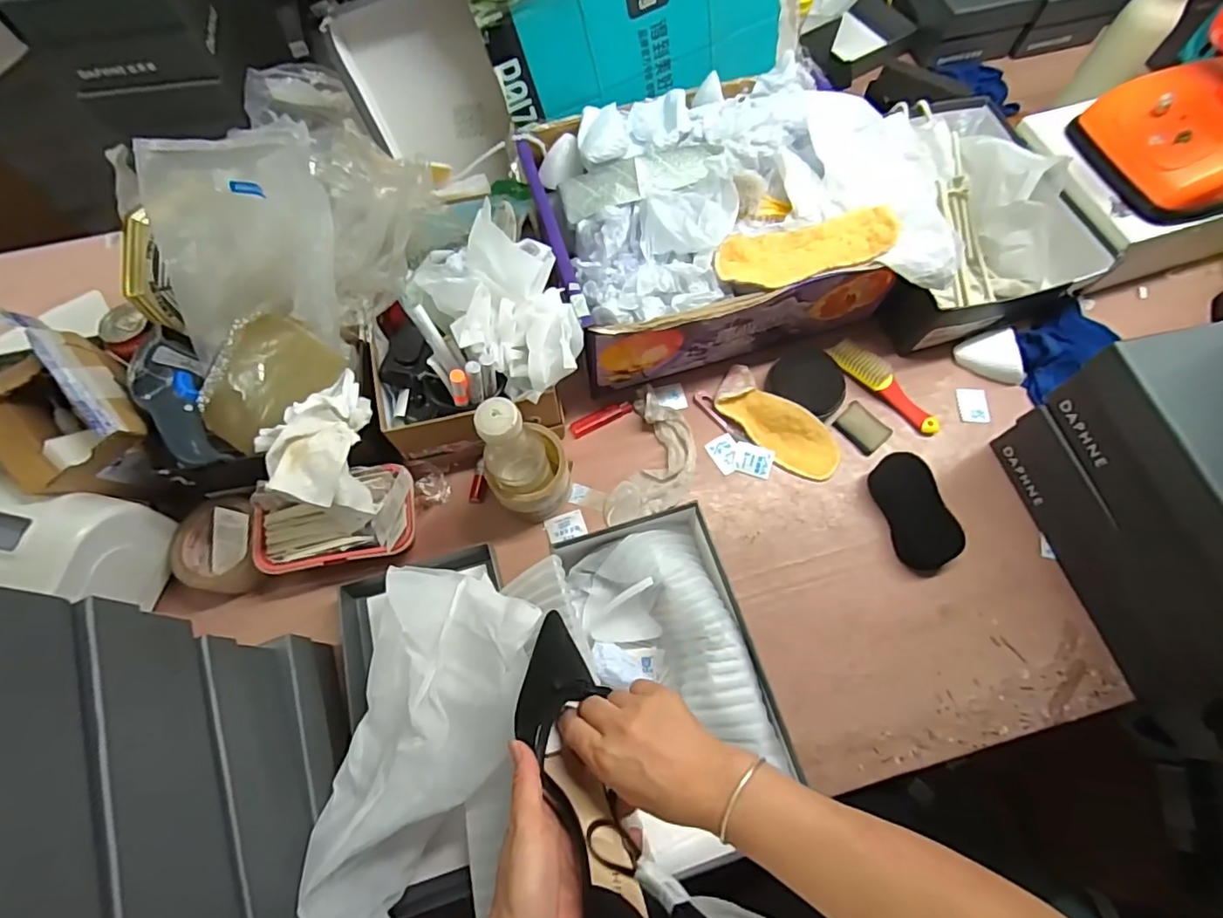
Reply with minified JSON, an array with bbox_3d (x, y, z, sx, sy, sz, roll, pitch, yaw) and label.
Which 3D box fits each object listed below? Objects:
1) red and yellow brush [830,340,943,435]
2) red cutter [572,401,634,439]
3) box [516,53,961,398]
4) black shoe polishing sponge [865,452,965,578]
[{"bbox_3d":[0.339,-0.090,0.702,0.154,0.028,0.034,40,74,14],"label":"red and yellow brush"},{"bbox_3d":[-0.013,-0.050,0.704,0.080,0.007,0.019,-25,71,-10],"label":"red cutter"},{"bbox_3d":[0.126,-0.290,0.697,0.417,0.168,0.326,-10,69,-4],"label":"box"},{"bbox_3d":[0.343,0.059,0.644,0.056,0.037,0.132,-11,69,-5],"label":"black shoe polishing sponge"}]

